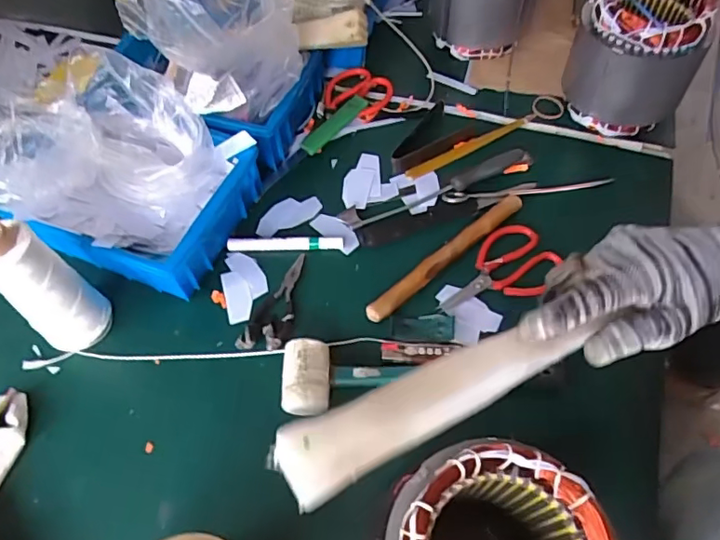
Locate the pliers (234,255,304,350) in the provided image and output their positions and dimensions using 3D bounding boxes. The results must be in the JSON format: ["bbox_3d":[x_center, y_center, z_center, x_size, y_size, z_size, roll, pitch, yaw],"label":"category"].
[{"bbox_3d":[-0.090,0.037,0.634,0.051,0.008,0.130,19,61,12],"label":"pliers"}]

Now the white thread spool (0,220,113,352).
[{"bbox_3d":[-0.317,0.021,0.559,0.068,0.165,0.057,-35,64,-18],"label":"white thread spool"}]

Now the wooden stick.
[{"bbox_3d":[0.106,-0.020,0.653,0.249,0.022,0.021,-37,65,-19],"label":"wooden stick"}]

